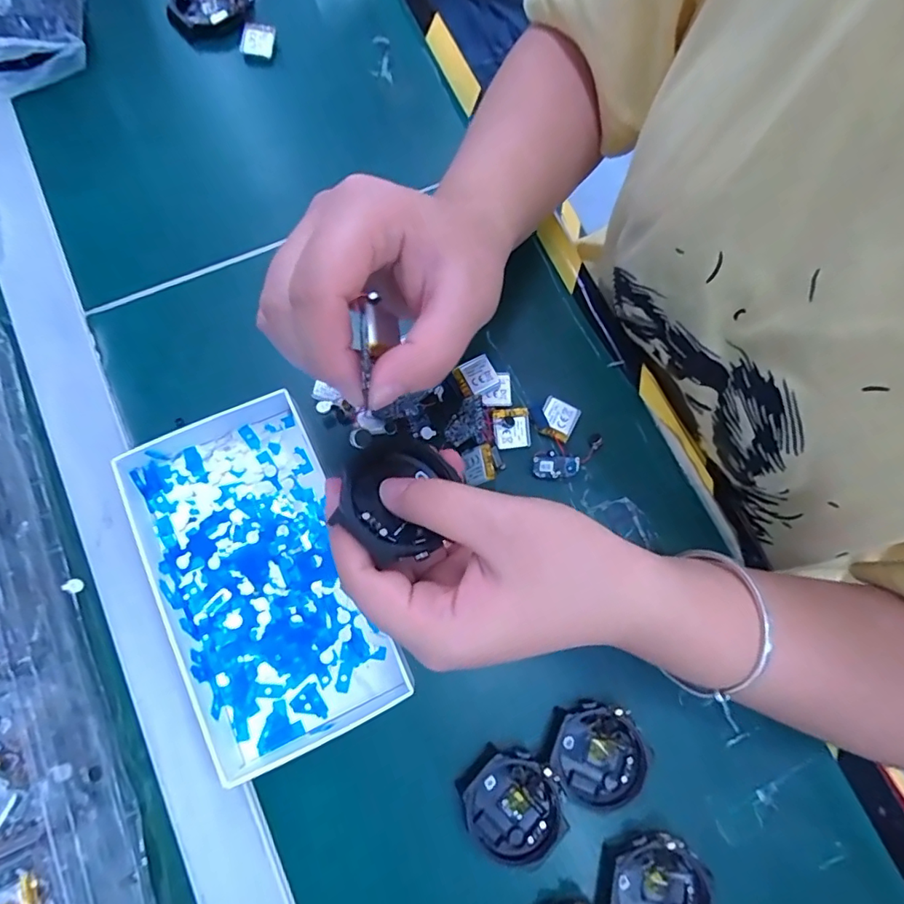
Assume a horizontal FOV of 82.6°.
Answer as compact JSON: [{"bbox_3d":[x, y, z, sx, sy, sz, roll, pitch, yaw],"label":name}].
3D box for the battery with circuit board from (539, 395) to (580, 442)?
[{"bbox_3d":[0.064,-0.020,0.311,0.021,0.004,0.024,28,78,5],"label":"battery with circuit board"}]

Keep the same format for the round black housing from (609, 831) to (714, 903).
[{"bbox_3d":[0.103,0.220,0.257,0.051,0.009,0.048,0,77,-1],"label":"round black housing"}]

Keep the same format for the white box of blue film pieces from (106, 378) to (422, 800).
[{"bbox_3d":[-0.104,0.066,0.273,0.098,0.027,0.180,-24,78,-6],"label":"white box of blue film pieces"}]

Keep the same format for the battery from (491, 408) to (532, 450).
[{"bbox_3d":[0.035,-0.014,0.303,0.022,0.007,0.024,-7,85,-2],"label":"battery"}]

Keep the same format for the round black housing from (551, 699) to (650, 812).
[{"bbox_3d":[0.077,0.158,0.271,0.048,0.011,0.049,0,77,-1],"label":"round black housing"}]

